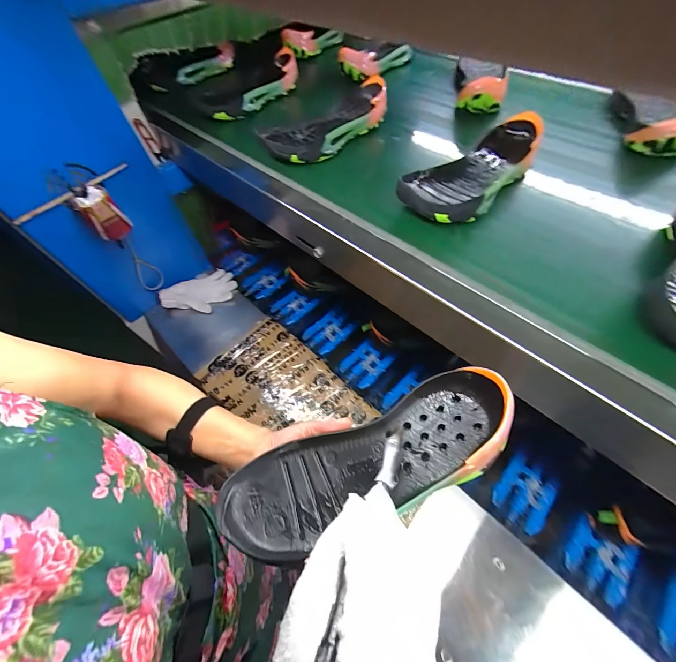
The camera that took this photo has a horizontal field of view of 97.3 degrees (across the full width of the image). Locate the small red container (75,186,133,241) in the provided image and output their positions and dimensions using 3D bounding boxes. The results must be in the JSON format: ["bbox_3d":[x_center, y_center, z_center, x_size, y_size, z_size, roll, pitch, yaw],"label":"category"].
[{"bbox_3d":[-0.490,-0.246,0.620,0.062,0.087,0.062,-41,64,-21],"label":"small red container"}]

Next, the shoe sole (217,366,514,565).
[{"bbox_3d":[0.028,0.120,0.271,0.266,0.040,0.086,-24,58,1],"label":"shoe sole"}]

